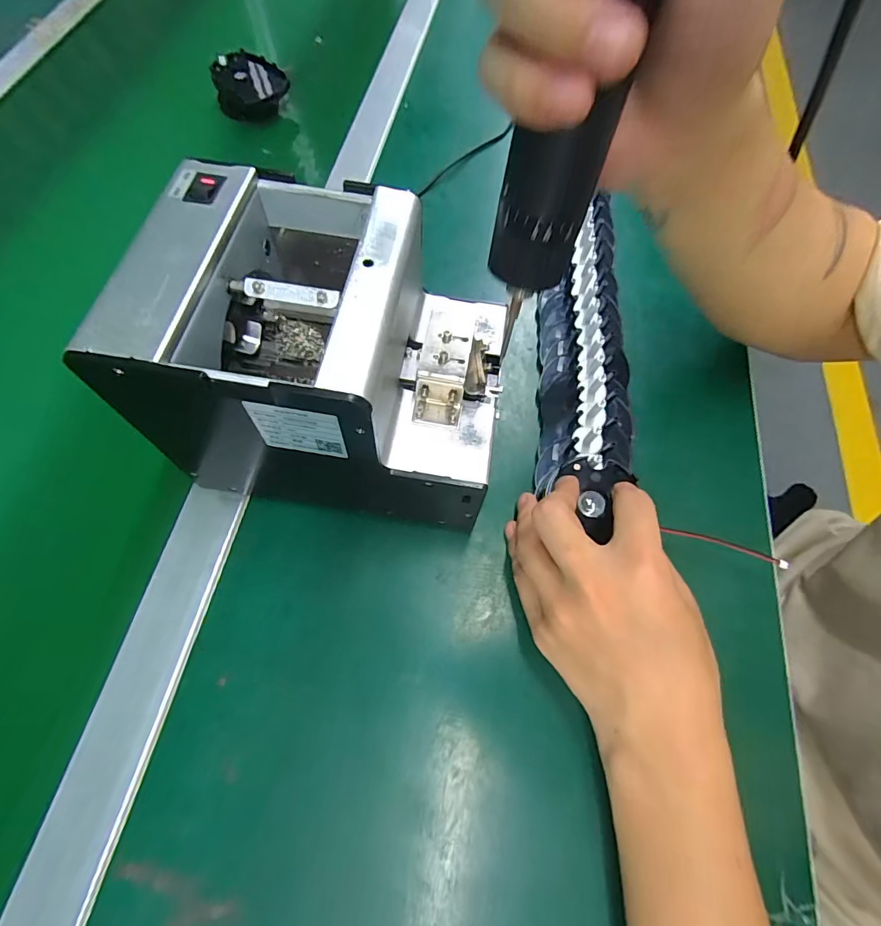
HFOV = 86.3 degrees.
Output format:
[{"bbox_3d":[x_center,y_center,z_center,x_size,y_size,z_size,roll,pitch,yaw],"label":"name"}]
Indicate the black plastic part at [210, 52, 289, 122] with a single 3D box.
[{"bbox_3d":[-0.197,-0.394,0.495,0.071,0.043,0.048,-13,65,-5],"label":"black plastic part"}]

